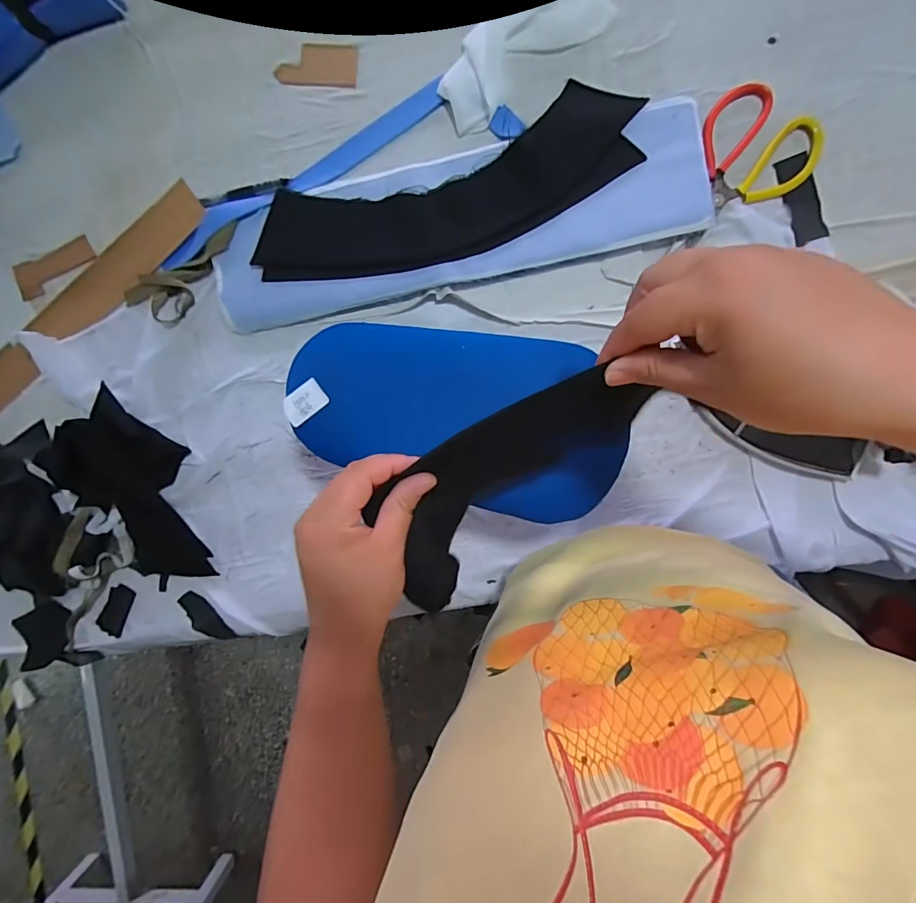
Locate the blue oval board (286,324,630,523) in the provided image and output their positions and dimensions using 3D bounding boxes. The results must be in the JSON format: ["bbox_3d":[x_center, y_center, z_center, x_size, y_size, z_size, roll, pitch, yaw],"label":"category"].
[{"bbox_3d":[0.000,-0.036,0.359,0.265,0.040,0.130,16,96,4],"label":"blue oval board"}]

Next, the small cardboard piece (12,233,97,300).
[{"bbox_3d":[-0.456,-0.206,0.496,0.103,0.009,0.039,-17,92,6],"label":"small cardboard piece"}]

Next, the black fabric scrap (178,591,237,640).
[{"bbox_3d":[-0.291,0.194,0.507,0.075,0.004,0.032,45,96,1],"label":"black fabric scrap"}]

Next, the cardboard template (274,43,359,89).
[{"bbox_3d":[-0.146,-0.399,0.454,0.086,0.005,0.040,7,94,4],"label":"cardboard template"}]

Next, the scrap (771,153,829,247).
[{"bbox_3d":[0.331,-0.243,0.423,0.032,0.006,0.083,-16,92,7],"label":"scrap"}]

